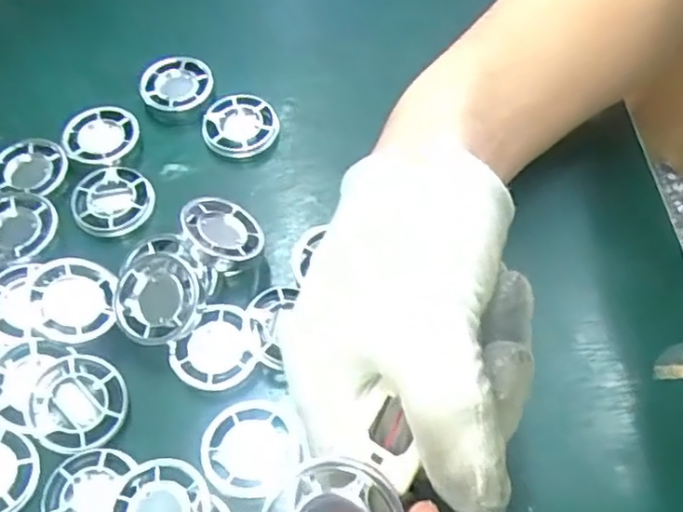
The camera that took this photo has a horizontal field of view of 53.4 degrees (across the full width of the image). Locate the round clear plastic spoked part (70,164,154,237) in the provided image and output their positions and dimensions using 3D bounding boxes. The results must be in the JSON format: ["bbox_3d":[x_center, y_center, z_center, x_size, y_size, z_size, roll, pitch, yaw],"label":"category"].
[{"bbox_3d":[-0.114,-0.028,0.338,0.038,0.005,0.038,-1,60,2],"label":"round clear plastic spoked part"}]

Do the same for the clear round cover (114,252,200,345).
[{"bbox_3d":[-0.079,0.018,0.292,0.036,0.011,0.038,-1,78,6],"label":"clear round cover"}]

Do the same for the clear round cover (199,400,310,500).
[{"bbox_3d":[-0.036,0.076,0.271,0.039,0.004,0.038,-1,60,2],"label":"clear round cover"}]

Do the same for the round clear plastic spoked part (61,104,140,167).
[{"bbox_3d":[-0.125,-0.064,0.355,0.035,0.007,0.038,-1,60,2],"label":"round clear plastic spoked part"}]

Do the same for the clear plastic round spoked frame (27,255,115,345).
[{"bbox_3d":[-0.118,0.019,0.296,0.035,0.011,0.040,-17,61,-7],"label":"clear plastic round spoked frame"}]

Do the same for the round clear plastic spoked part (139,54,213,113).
[{"bbox_3d":[-0.090,-0.096,0.372,0.037,0.007,0.036,-1,60,2],"label":"round clear plastic spoked part"}]

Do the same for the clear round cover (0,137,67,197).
[{"bbox_3d":[-0.159,-0.046,0.344,0.034,0.010,0.036,-1,60,2],"label":"clear round cover"}]

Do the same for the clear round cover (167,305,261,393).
[{"bbox_3d":[-0.056,0.039,0.291,0.035,0.008,0.035,-1,60,2],"label":"clear round cover"}]

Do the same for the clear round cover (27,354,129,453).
[{"bbox_3d":[-0.108,0.060,0.278,0.037,0.004,0.037,-23,80,-19],"label":"clear round cover"}]

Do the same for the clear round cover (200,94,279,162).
[{"bbox_3d":[-0.054,-0.068,0.361,0.039,0.012,0.036,-1,60,2],"label":"clear round cover"}]

